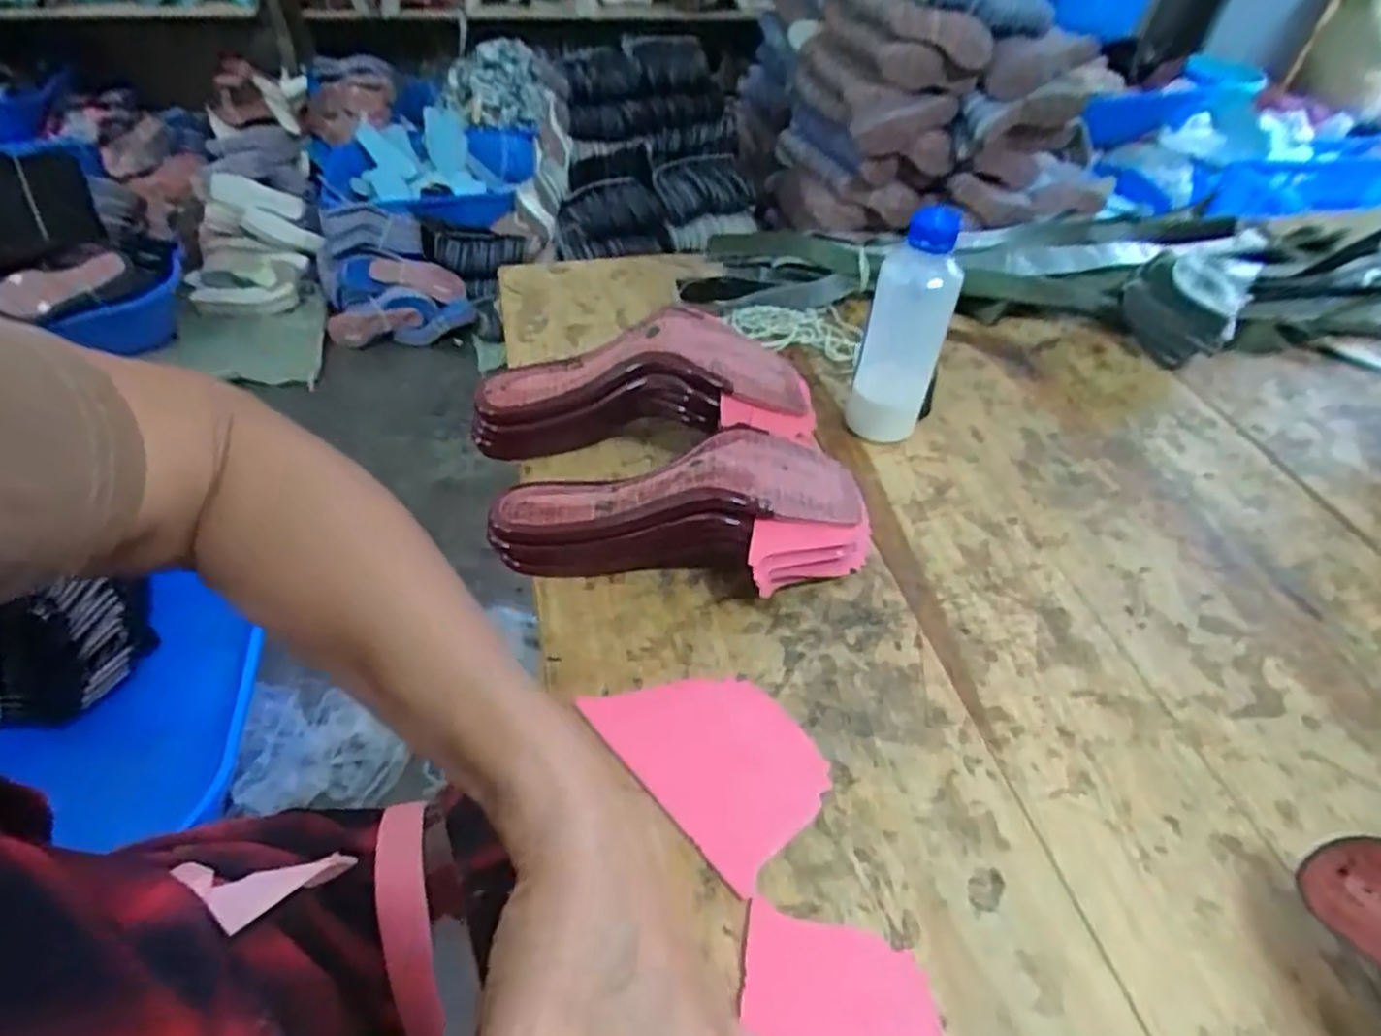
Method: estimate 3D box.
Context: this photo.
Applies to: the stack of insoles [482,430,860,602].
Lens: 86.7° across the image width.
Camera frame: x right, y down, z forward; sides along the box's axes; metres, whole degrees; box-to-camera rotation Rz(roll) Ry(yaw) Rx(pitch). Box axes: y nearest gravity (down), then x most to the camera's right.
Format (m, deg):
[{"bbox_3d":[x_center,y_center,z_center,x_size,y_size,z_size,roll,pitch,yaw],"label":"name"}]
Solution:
[{"bbox_3d":[-0.002,0.003,0.476,0.243,0.079,0.109,-10,48,-12],"label":"stack of insoles"}]

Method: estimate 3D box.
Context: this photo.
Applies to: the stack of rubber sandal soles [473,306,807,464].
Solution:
[{"bbox_3d":[-0.035,-0.096,0.557,0.252,0.094,0.090,2,47,-2],"label":"stack of rubber sandal soles"}]

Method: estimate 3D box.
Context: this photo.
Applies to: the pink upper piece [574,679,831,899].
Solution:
[{"bbox_3d":[0.012,0.124,0.404,0.088,0.009,0.122,-33,56,-29],"label":"pink upper piece"}]

